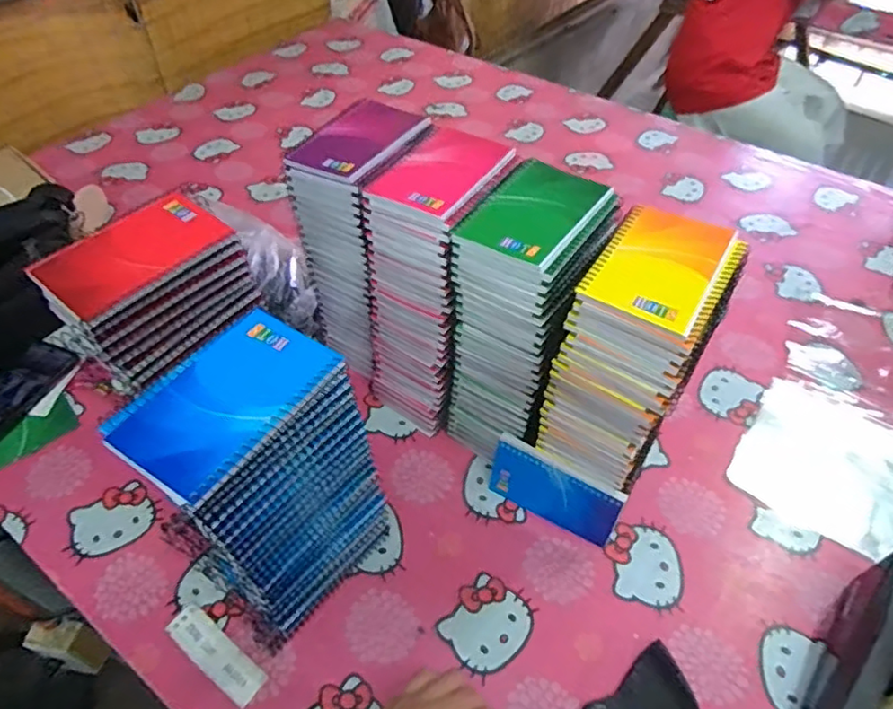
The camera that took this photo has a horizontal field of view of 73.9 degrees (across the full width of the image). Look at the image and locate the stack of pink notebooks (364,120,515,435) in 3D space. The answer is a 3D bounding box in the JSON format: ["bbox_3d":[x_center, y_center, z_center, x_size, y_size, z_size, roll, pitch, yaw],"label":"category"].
[{"bbox_3d":[-0.011,-0.066,0.634,0.093,0.288,0.147,20,51,16],"label":"stack of pink notebooks"}]

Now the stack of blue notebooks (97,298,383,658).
[{"bbox_3d":[-0.136,0.105,0.469,0.093,0.245,0.131,28,54,22],"label":"stack of blue notebooks"}]

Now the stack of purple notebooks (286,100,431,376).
[{"bbox_3d":[-0.085,-0.113,0.671,0.095,0.300,0.131,24,53,19],"label":"stack of purple notebooks"}]

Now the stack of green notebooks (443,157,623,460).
[{"bbox_3d":[0.075,-0.035,0.582,0.098,0.255,0.137,24,53,19],"label":"stack of green notebooks"}]

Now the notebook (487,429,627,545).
[{"bbox_3d":[0.106,0.137,0.592,0.129,0.082,0.007,25,42,19],"label":"notebook"}]

